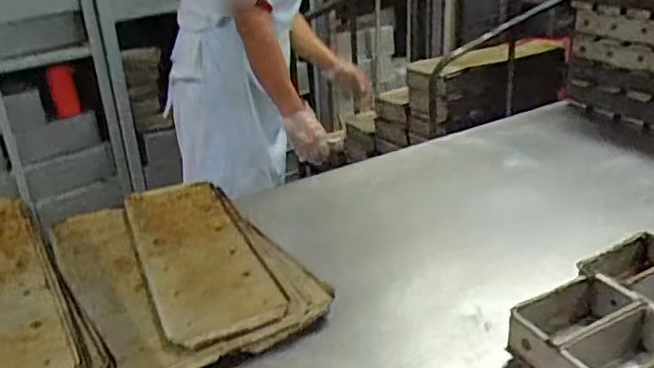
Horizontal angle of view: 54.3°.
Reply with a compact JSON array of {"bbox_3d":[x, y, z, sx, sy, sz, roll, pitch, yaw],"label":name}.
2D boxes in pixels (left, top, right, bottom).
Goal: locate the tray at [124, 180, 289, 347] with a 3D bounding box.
[{"bbox_3d":[-0.203,0.102,0.989,0.164,0.022,0.439,-10,29,-21],"label":"tray"}]

